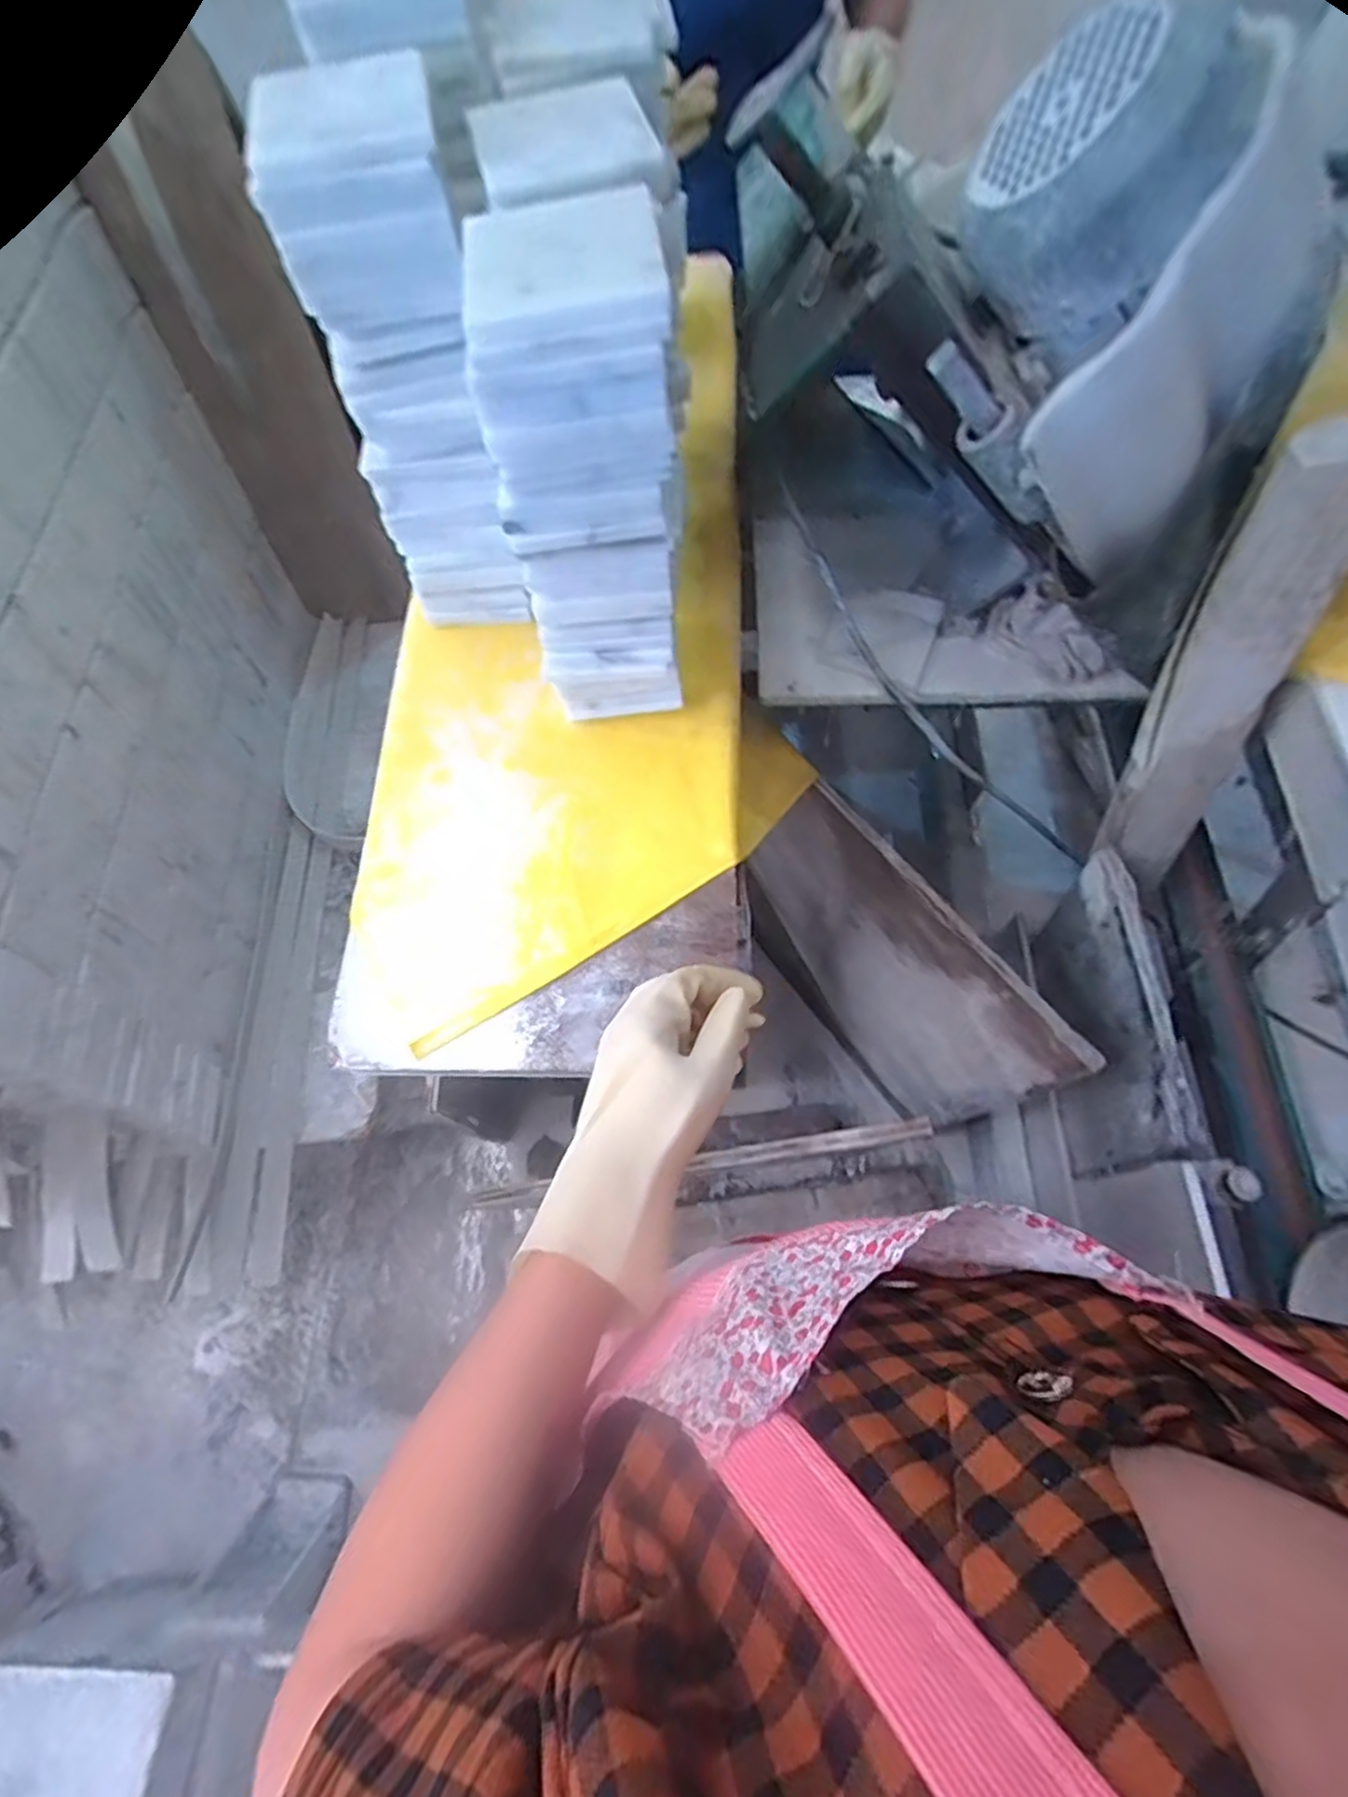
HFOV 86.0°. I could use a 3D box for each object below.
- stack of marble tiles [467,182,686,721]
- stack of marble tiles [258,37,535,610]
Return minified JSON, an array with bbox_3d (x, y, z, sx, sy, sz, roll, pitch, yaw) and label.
[{"bbox_3d":[-0.046,-0.255,0.504,0.105,0.326,0.113,5,67,5],"label":"stack of marble tiles"},{"bbox_3d":[-0.180,-0.365,0.555,0.128,0.344,0.113,3,67,4],"label":"stack of marble tiles"}]

